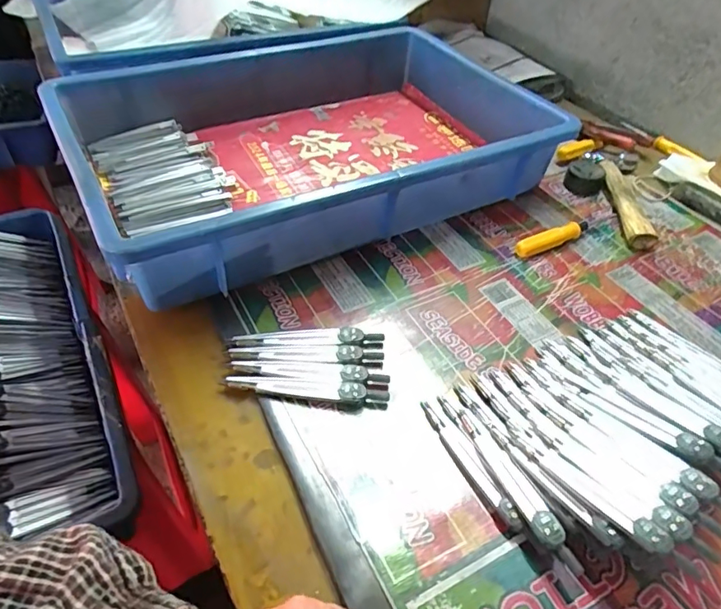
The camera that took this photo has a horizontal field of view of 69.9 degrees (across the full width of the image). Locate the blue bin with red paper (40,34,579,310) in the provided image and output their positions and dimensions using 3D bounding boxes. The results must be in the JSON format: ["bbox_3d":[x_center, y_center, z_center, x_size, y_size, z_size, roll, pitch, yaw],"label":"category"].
[{"bbox_3d":[-0.048,-0.169,0.514,0.430,0.084,0.307,-22,51,-22],"label":"blue bin with red paper"}]

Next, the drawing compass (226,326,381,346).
[{"bbox_3d":[-0.038,0.024,0.376,0.108,0.008,0.014,-1,46,-5],"label":"drawing compass"}]

